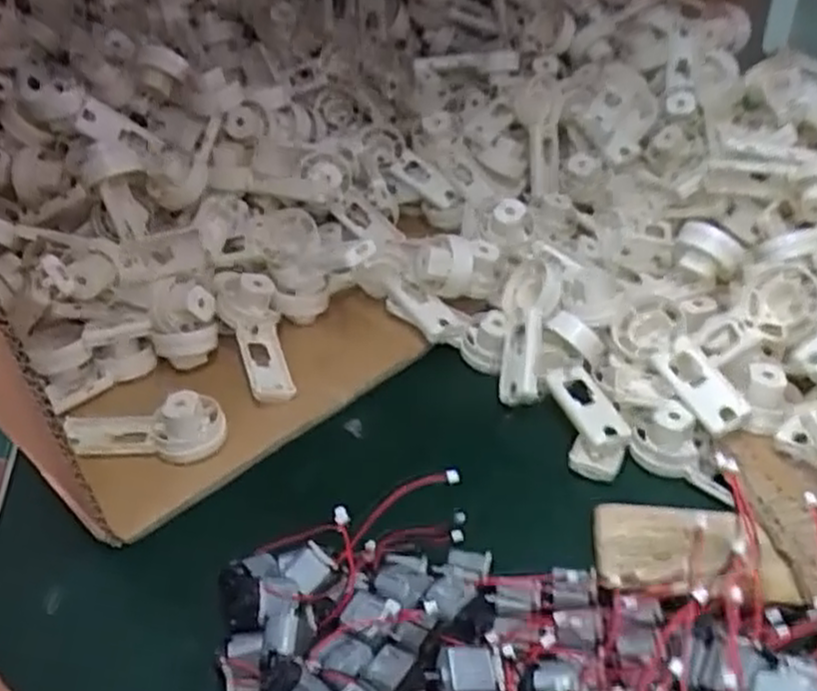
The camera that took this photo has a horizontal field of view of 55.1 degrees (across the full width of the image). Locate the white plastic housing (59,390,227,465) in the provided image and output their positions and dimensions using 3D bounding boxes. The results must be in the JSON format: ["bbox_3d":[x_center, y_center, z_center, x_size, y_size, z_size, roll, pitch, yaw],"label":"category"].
[{"bbox_3d":[-0.148,0.045,0.428,0.094,0.031,0.032,0,35,4],"label":"white plastic housing"}]

